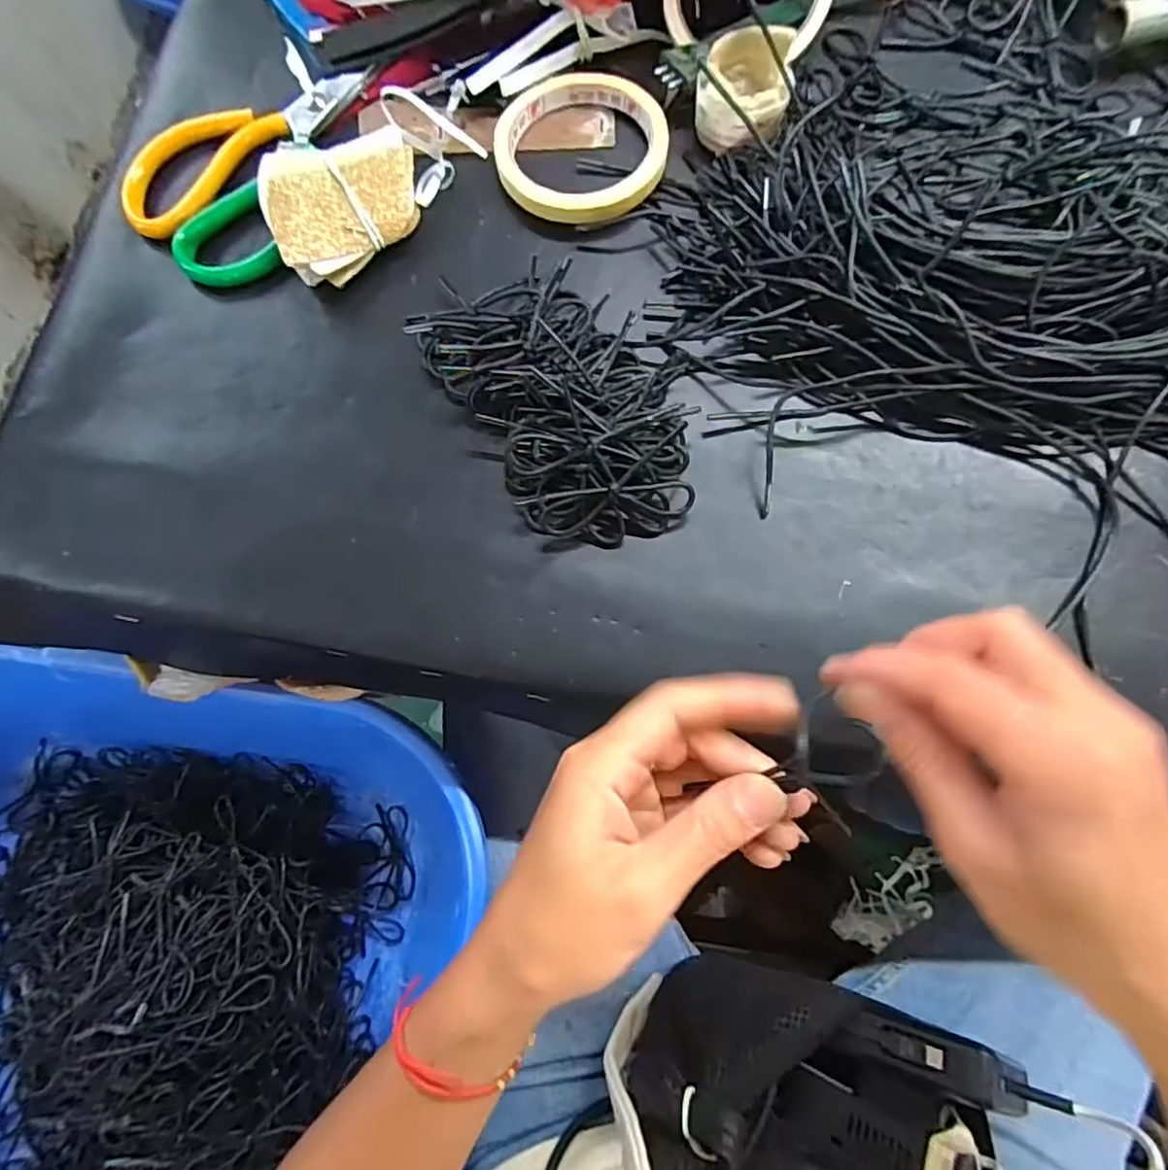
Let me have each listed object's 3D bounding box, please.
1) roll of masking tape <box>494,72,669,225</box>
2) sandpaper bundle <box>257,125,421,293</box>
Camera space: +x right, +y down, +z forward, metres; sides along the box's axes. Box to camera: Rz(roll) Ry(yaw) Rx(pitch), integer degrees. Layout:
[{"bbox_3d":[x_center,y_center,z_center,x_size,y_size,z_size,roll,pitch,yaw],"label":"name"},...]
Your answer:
[{"bbox_3d":[-0.002,-0.243,0.339,0.093,0.009,0.089,-1,79,3],"label":"roll of masking tape"},{"bbox_3d":[-0.124,-0.201,0.328,0.079,0.031,0.065,-23,79,-2],"label":"sandpaper bundle"}]

